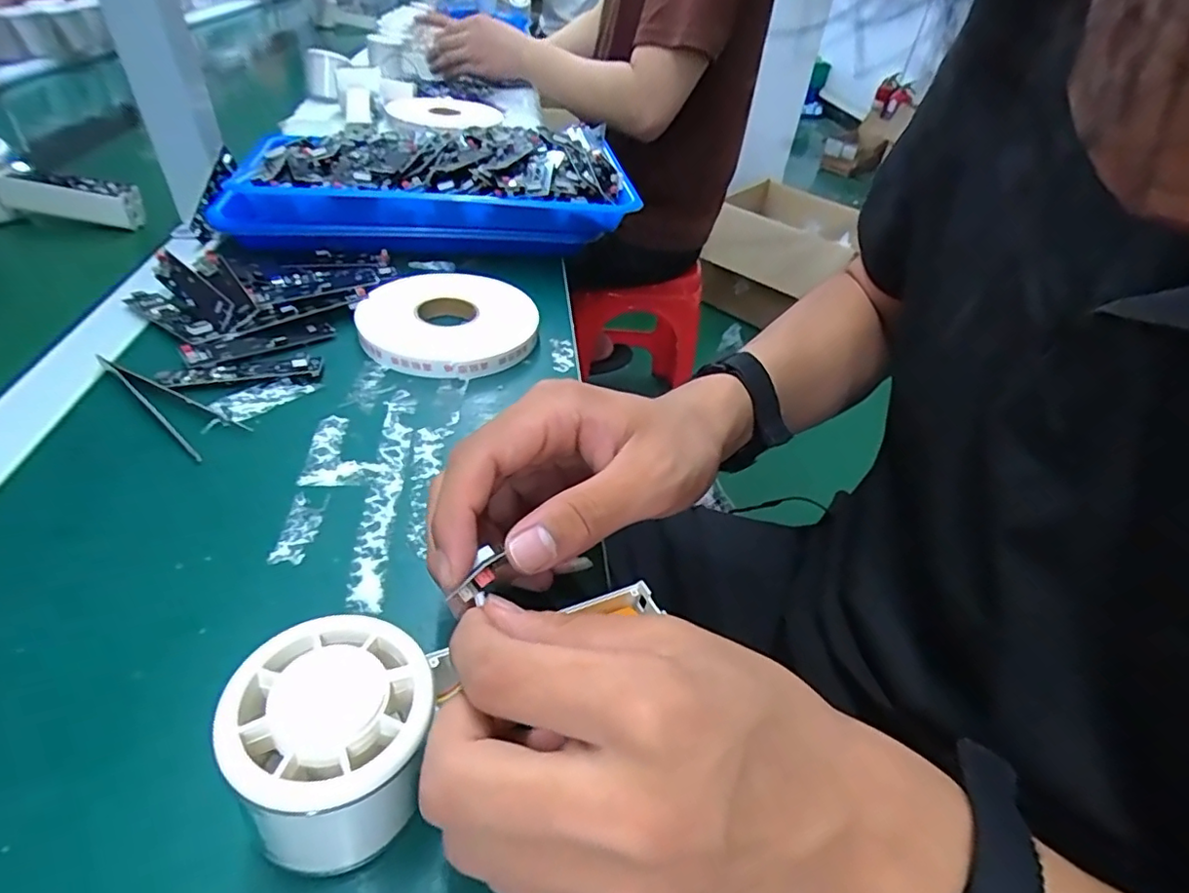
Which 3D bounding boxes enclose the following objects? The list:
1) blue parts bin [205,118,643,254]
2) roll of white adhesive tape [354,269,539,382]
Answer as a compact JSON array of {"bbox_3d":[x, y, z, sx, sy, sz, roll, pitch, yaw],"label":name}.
[{"bbox_3d":[-0.152,-0.256,0.571,0.353,0.075,0.240,-2,42,-12],"label":"blue parts bin"},{"bbox_3d":[-0.107,-0.093,0.436,0.122,0.022,0.128,-3,42,-12],"label":"roll of white adhesive tape"}]

